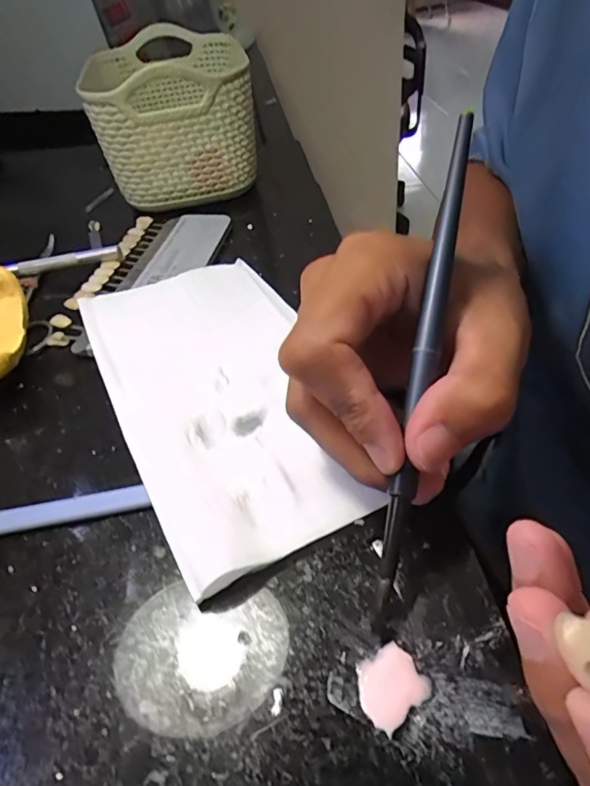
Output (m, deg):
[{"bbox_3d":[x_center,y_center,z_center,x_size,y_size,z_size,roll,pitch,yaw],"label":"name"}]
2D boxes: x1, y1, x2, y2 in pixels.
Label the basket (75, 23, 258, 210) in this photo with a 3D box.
[{"bbox_3d":[-0.095,-0.220,0.394,0.115,0.082,0.173,-9,45,-2],"label":"basket"}]

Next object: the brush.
[{"bbox_3d":[0.041,-0.013,0.157,0.007,0.008,0.169,10,82,14],"label":"brush"}]

